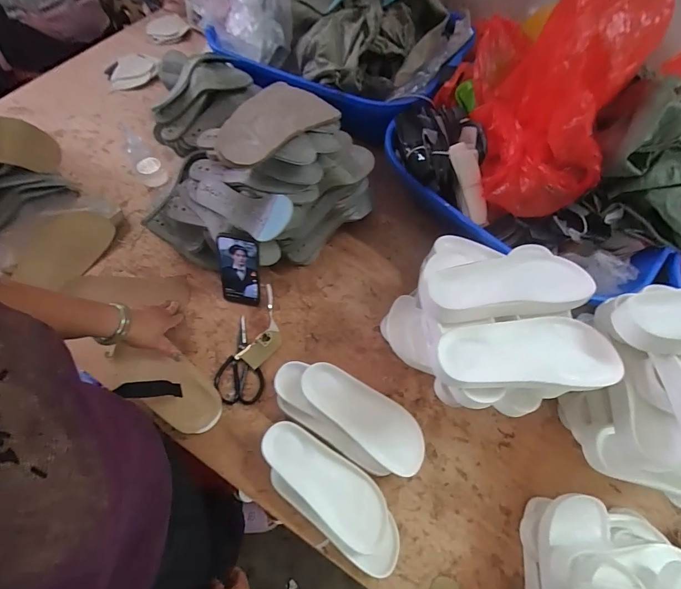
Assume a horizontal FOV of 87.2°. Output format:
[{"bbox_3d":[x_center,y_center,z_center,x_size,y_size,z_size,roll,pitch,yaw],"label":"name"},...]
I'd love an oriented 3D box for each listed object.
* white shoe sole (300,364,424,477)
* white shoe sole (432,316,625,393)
[{"bbox_3d":[0.041,0.198,0.598,0.229,0.033,0.088,36,67,13],"label":"white shoe sole"},{"bbox_3d":[0.244,0.078,0.480,0.248,0.026,0.094,0,64,-4],"label":"white shoe sole"}]

